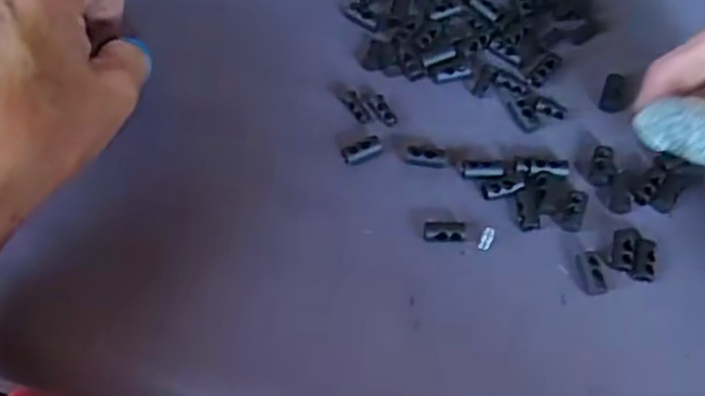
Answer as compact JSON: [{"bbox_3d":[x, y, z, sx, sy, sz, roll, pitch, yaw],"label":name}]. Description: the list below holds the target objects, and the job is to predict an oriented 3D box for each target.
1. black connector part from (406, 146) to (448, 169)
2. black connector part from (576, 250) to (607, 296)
[{"bbox_3d":[0.035,-0.020,0.325,0.018,0.005,0.012,4,66,1],"label":"black connector part"},{"bbox_3d":[0.104,0.033,0.303,0.010,0.007,0.019,-8,67,-4],"label":"black connector part"}]

